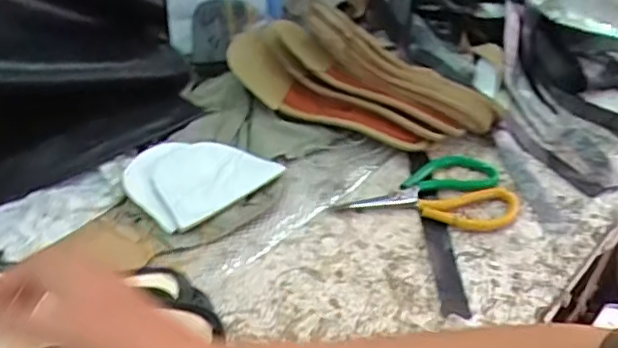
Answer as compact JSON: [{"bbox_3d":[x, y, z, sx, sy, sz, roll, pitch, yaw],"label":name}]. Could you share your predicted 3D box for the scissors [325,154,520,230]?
[{"bbox_3d":[0.124,0.023,0.612,0.174,0.014,0.100,-7,41,-14],"label":"scissors"}]

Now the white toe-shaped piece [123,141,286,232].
[{"bbox_3d":[-0.114,-0.004,0.614,0.134,0.023,0.100,-30,51,-34],"label":"white toe-shaped piece"}]

